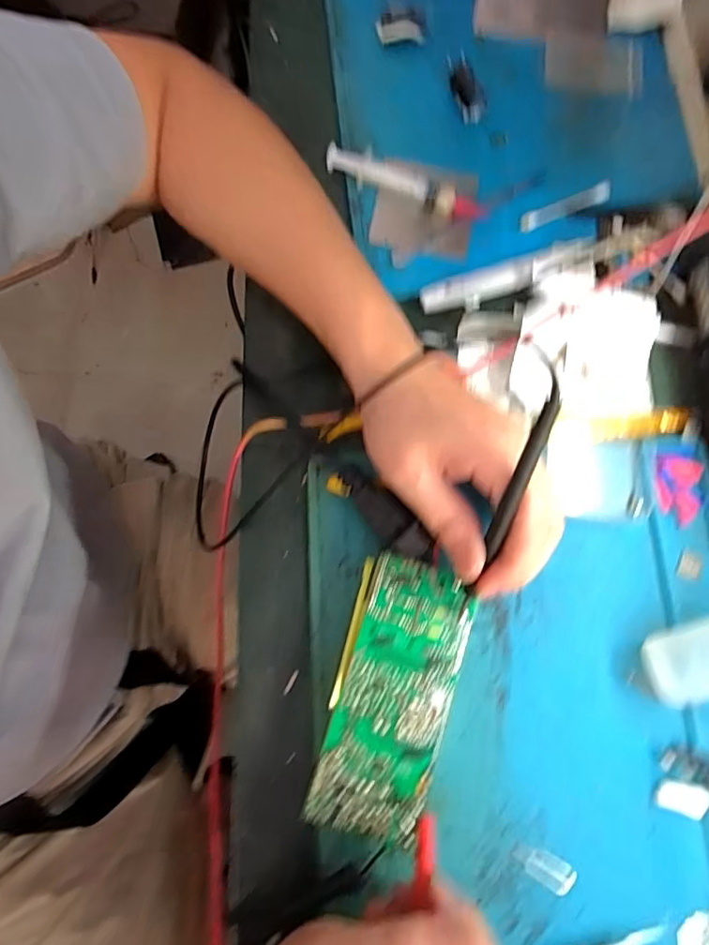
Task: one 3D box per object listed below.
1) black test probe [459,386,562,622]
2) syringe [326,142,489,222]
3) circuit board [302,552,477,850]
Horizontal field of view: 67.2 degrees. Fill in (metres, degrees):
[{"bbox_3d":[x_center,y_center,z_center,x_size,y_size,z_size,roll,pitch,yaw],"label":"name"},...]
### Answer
[{"bbox_3d":[0.070,0.018,0.245,0.007,0.007,0.120,16,118,2],"label":"black test probe"},{"bbox_3d":[0.035,-0.197,0.366,0.111,0.015,0.022,23,78,4],"label":"syringe"},{"bbox_3d":[0.020,0.116,0.283,0.060,0.020,0.133,15,75,2],"label":"circuit board"}]

